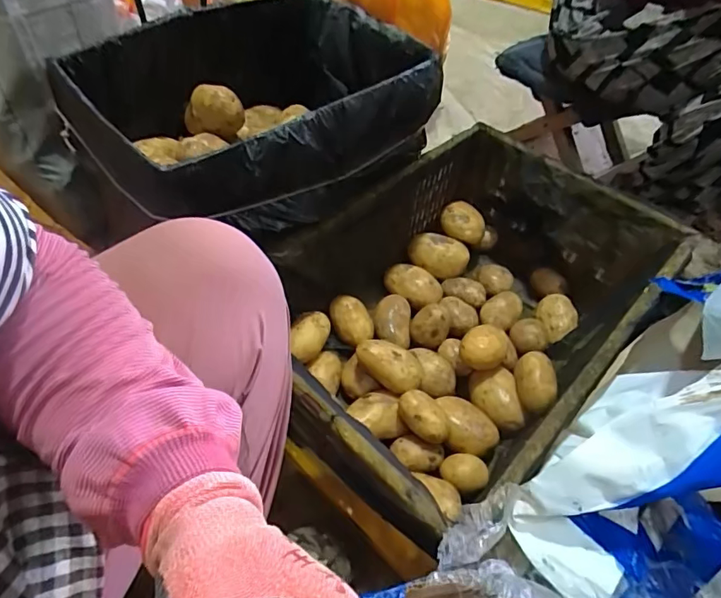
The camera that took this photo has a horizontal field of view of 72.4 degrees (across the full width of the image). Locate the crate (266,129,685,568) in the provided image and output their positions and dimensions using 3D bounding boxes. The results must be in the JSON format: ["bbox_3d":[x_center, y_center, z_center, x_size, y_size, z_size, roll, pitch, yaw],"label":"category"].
[{"bbox_3d":[0.149,0.013,0.744,0.392,0.223,0.628,36,56,23],"label":"crate"}]

